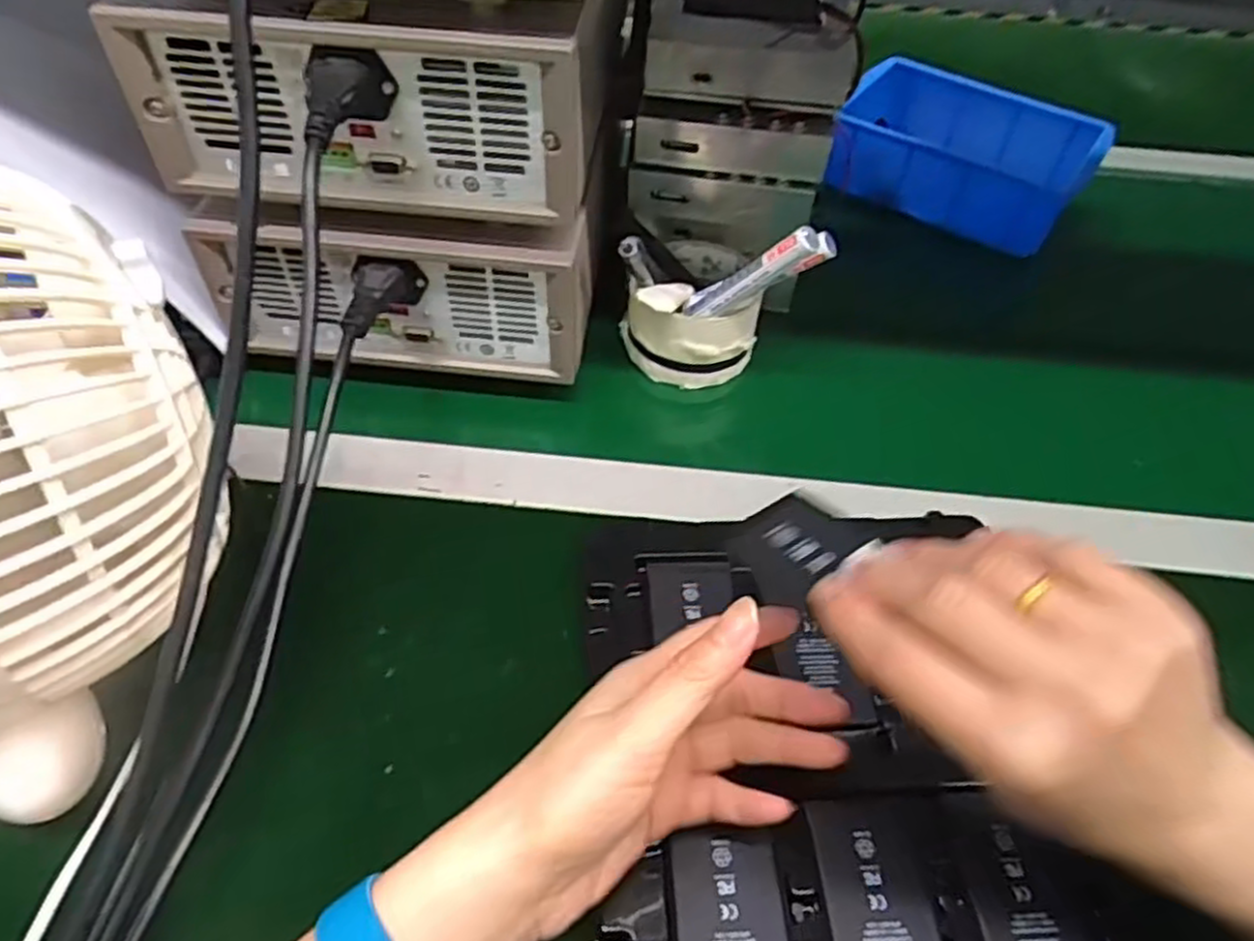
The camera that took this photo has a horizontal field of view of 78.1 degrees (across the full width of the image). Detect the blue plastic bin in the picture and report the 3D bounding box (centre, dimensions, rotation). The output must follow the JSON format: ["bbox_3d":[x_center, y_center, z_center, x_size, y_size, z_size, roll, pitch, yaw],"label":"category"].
[{"bbox_3d":[0.279,-0.267,0.649,0.195,0.061,0.139,36,56,21],"label":"blue plastic bin"}]

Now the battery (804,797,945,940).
[{"bbox_3d":[0.099,0.171,0.297,0.043,0.004,0.086,0,51,-6],"label":"battery"}]

